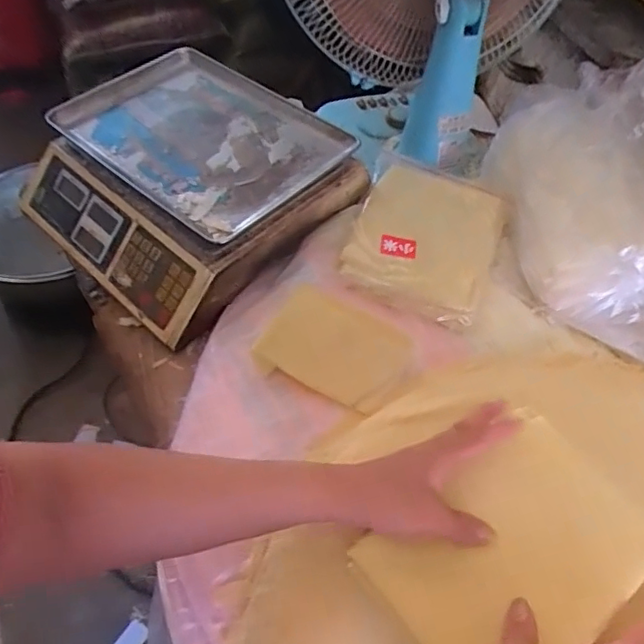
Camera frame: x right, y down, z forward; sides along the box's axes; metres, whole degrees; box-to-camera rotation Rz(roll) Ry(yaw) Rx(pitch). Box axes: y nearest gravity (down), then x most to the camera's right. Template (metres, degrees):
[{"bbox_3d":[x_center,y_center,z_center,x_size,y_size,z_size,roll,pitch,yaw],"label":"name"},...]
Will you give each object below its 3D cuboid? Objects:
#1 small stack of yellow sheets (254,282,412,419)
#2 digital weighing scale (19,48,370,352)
[{"bbox_3d":[0.011,0.026,0.573,0.135,0.013,0.113,28,54,16],"label":"small stack of yellow sheets"},{"bbox_3d":[-0.168,-0.179,0.720,0.292,0.111,0.339,-36,63,-29],"label":"digital weighing scale"}]

